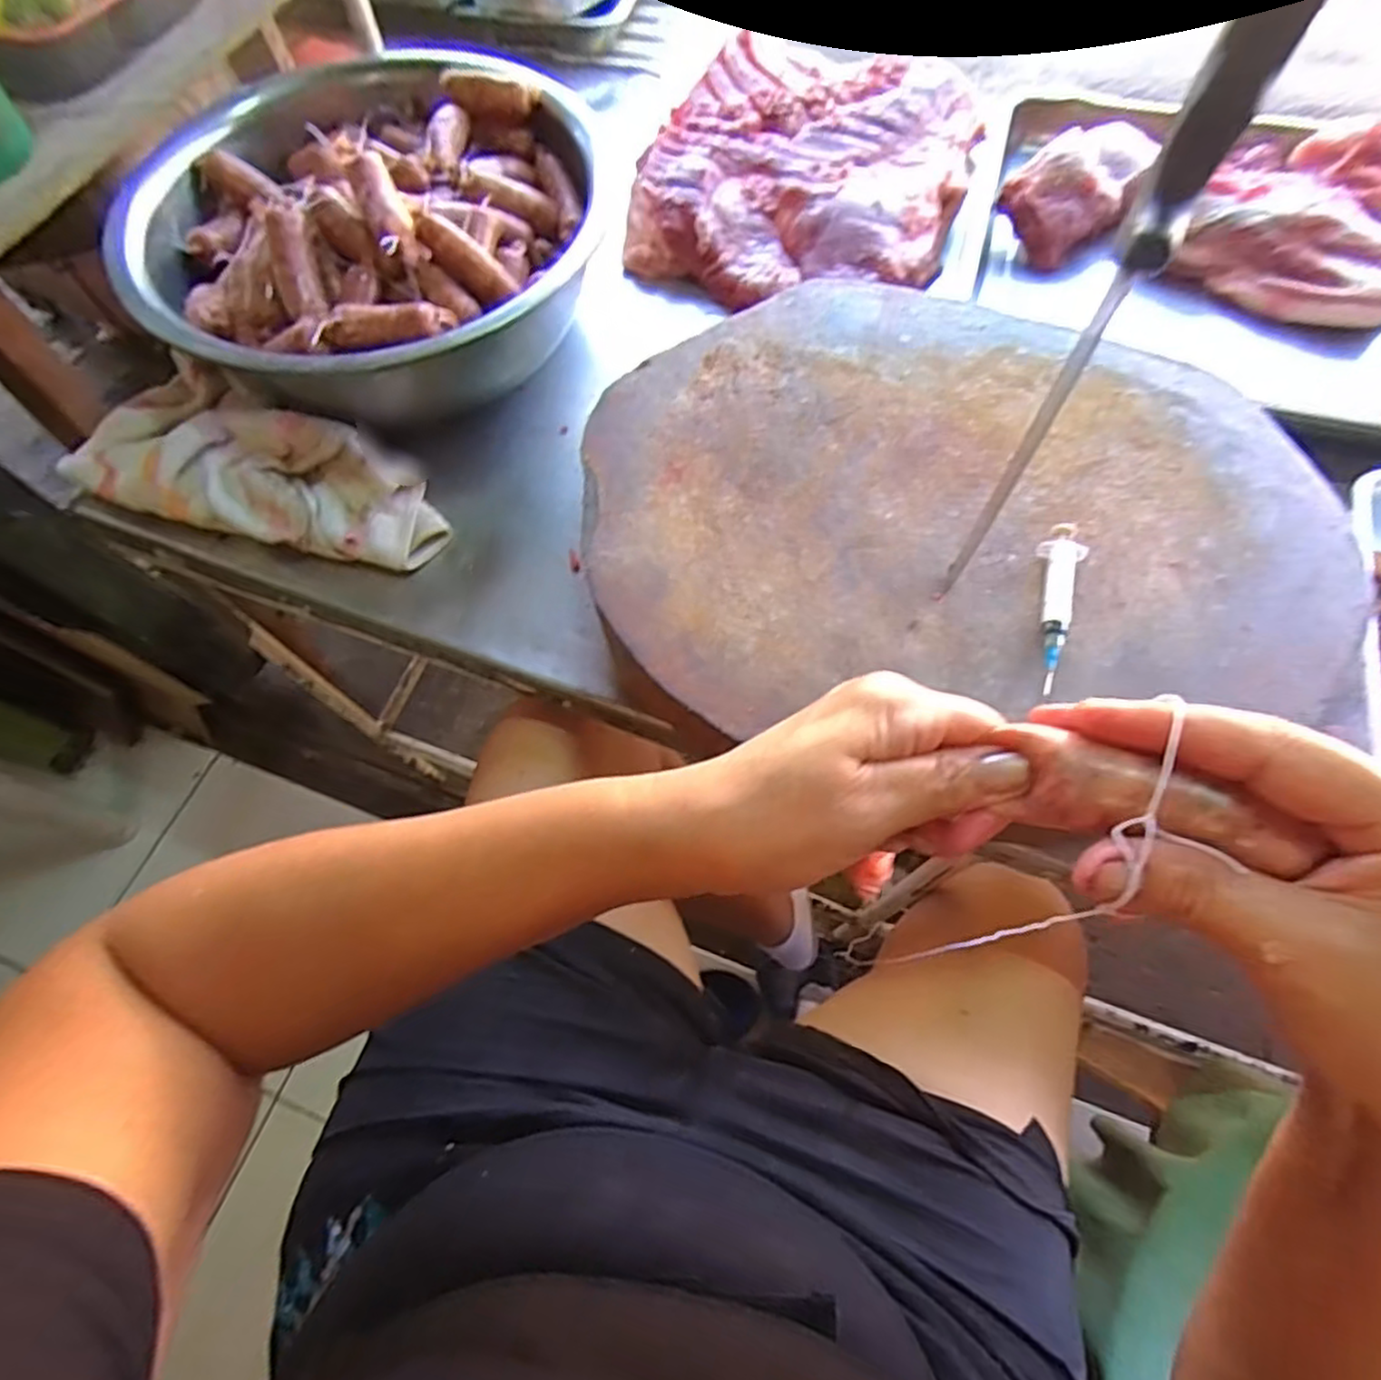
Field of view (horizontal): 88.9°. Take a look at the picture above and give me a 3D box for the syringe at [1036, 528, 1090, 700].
[{"bbox_3d":[0.208,-0.048,0.400,0.023,0.010,0.110,15,68,8],"label":"syringe"}]

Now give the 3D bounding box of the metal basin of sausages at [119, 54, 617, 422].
[{"bbox_3d":[-0.257,-0.375,0.584,0.337,0.133,0.352,-1,67,2],"label":"metal basin of sausages"}]

